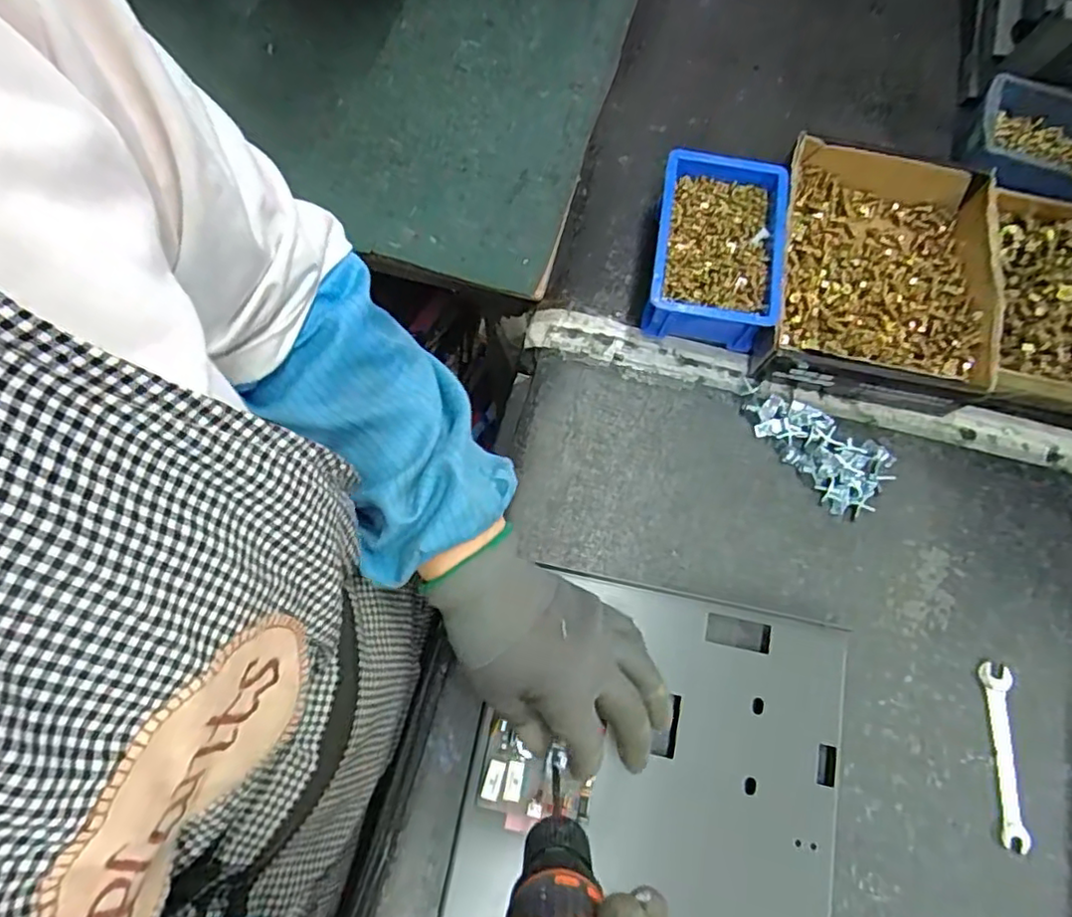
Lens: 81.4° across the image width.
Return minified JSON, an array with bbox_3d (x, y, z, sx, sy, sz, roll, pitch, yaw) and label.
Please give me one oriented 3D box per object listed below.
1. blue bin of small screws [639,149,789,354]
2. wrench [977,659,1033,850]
[{"bbox_3d":[0.144,-0.166,0.501,0.100,0.052,0.139,10,73,2],"label":"blue bin of small screws"},{"bbox_3d":[0.329,0.206,0.436,0.021,0.006,0.119,4,72,0],"label":"wrench"}]

